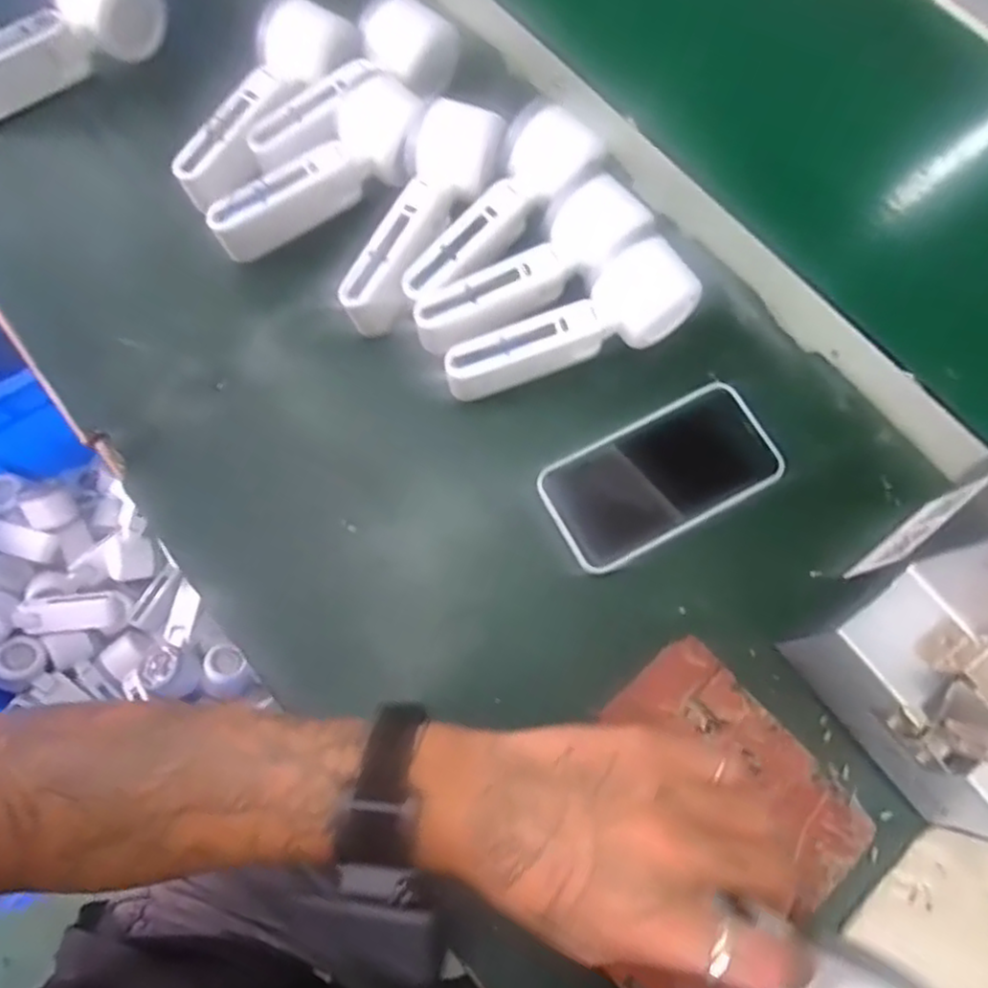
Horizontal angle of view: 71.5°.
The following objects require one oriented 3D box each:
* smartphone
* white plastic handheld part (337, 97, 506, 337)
[{"bbox_3d":[0.104,-0.012,0.432,0.143,0.015,0.077,-28,75,-10],"label":"smartphone"},{"bbox_3d":[-0.051,-0.178,0.447,0.050,0.038,0.154,28,87,9],"label":"white plastic handheld part"}]

